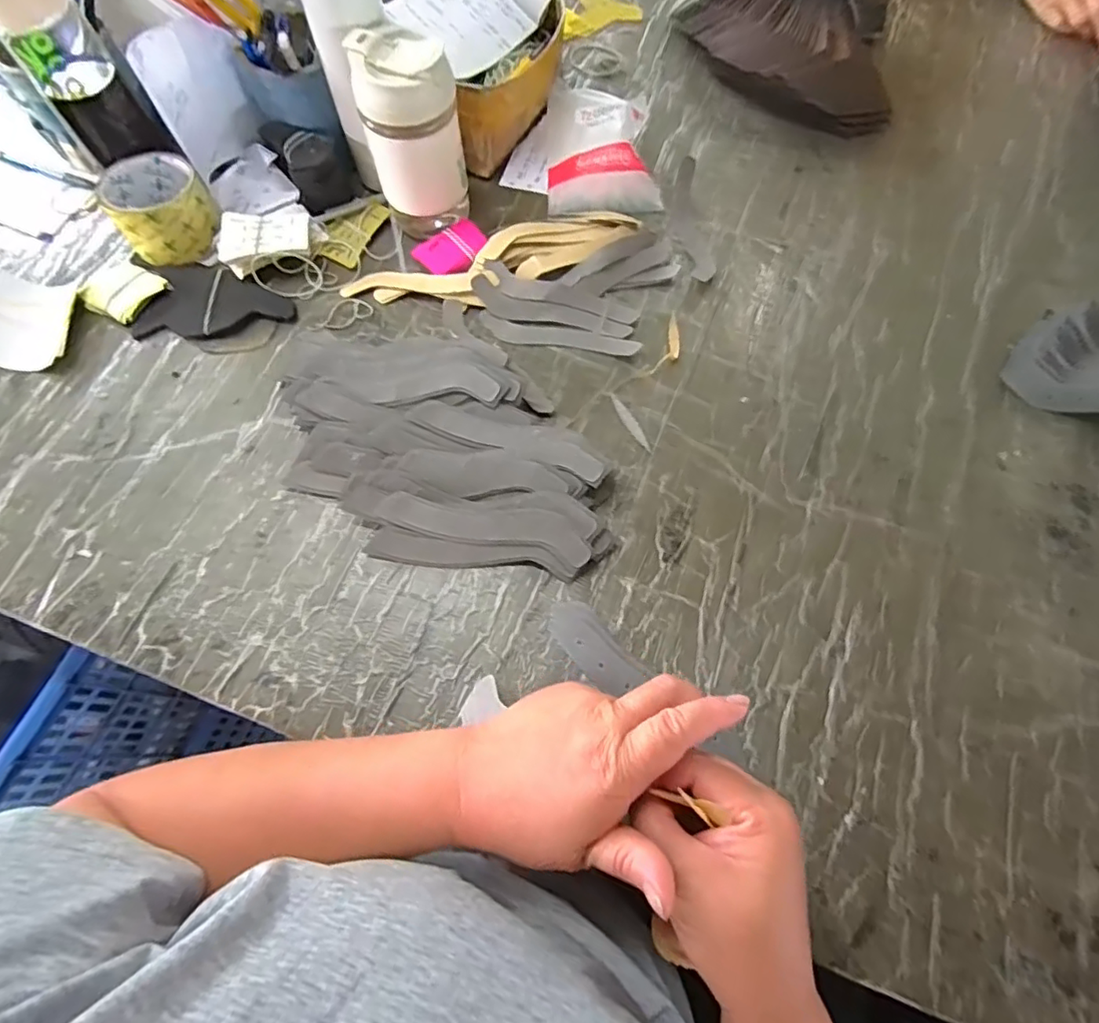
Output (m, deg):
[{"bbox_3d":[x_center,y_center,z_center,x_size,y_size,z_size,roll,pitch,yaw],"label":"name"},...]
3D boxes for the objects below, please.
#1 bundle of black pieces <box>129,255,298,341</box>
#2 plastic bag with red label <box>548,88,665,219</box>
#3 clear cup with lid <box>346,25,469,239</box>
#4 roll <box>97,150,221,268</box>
[{"bbox_3d":[-0.327,-0.208,0.556,0.159,0.009,0.100,-2,67,0],"label":"bundle of black pieces"},{"bbox_3d":[0.058,-0.398,0.614,0.114,0.046,0.165,0,67,1],"label":"plastic bag with red label"},{"bbox_3d":[-0.122,-0.338,0.528,0.083,0.154,0.069,-14,67,-5],"label":"clear cup with lid"},{"bbox_3d":[-0.376,-0.294,0.562,0.087,0.061,0.085,0,67,1],"label":"roll"}]

